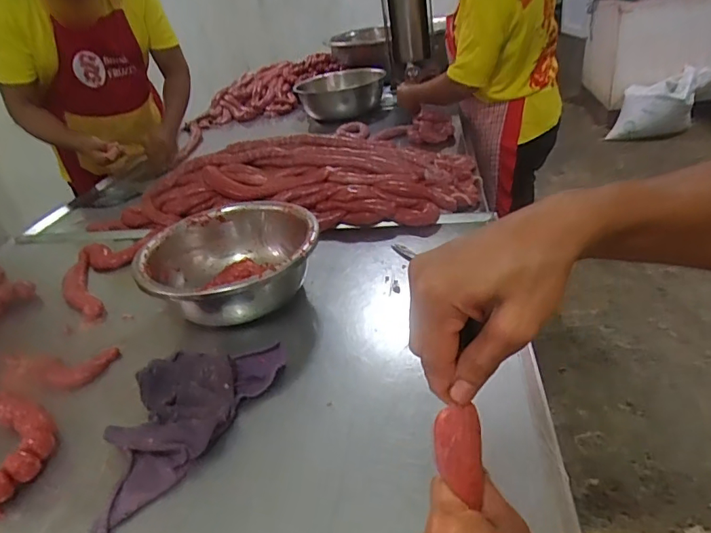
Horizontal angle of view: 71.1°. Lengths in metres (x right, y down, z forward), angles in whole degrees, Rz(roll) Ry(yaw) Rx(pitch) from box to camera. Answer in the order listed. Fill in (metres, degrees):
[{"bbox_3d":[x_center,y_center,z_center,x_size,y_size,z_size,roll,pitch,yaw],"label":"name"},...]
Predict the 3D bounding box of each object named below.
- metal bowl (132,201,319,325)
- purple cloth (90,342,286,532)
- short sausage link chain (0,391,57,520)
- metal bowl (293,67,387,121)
[{"bbox_3d":[-0.187,-0.001,0.826,0.270,0.114,0.245,23,43,40],"label":"metal bowl"},{"bbox_3d":[-0.231,0.177,0.621,0.170,0.042,0.297,11,36,28],"label":"purple cloth"},{"bbox_3d":[-0.420,0.210,0.619,0.080,0.035,0.186,-22,34,-22],"label":"short sausage link chain"},{"bbox_3d":[-0.055,-0.627,1.816,0.298,0.145,0.298,-6,31,3],"label":"metal bowl"}]

